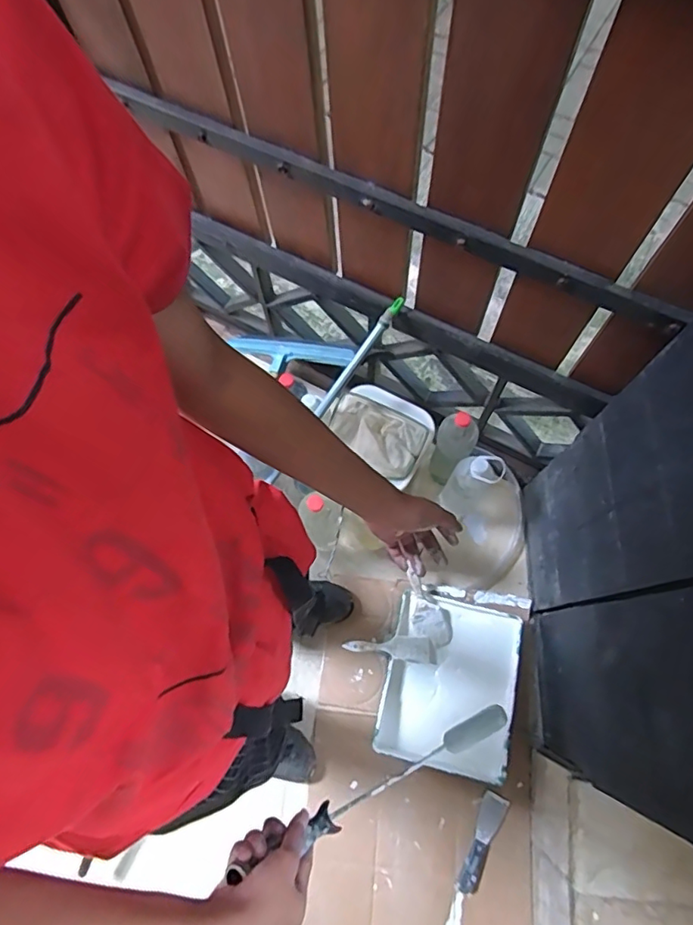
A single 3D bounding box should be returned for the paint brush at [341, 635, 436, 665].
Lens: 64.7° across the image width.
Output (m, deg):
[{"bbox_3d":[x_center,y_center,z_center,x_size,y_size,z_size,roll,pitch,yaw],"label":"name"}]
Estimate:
[{"bbox_3d":[0.101,0.419,1.237,0.219,0.028,0.055,10,71,-14],"label":"paint brush"}]

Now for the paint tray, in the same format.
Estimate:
[{"bbox_3d":[0.234,0.491,1.229,0.281,0.084,0.345,12,72,6],"label":"paint tray"}]

